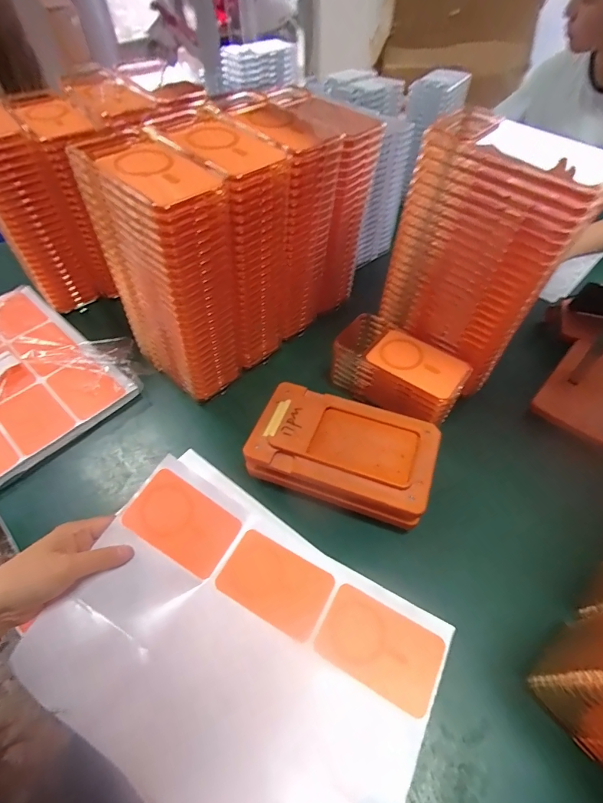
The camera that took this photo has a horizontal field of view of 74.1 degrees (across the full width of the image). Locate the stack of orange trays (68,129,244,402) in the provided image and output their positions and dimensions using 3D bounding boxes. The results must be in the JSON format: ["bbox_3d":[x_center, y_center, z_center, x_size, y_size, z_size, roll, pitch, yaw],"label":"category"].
[{"bbox_3d":[-0.150,-0.147,0.488,0.090,0.270,0.180,-35,59,-22],"label":"stack of orange trays"}]

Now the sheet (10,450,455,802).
[{"bbox_3d":[-0.056,0.233,0.370,0.333,0.087,0.248,27,58,21],"label":"sheet"}]

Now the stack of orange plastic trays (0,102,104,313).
[{"bbox_3d":[-0.406,-0.291,0.606,0.096,0.268,0.158,-28,56,-18],"label":"stack of orange plastic trays"}]

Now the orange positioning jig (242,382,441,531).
[{"bbox_3d":[0.046,0.064,0.460,0.203,0.070,0.121,14,55,13],"label":"orange positioning jig"}]

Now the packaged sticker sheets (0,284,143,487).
[{"bbox_3d":[-0.434,-0.039,0.579,0.336,0.030,0.284,37,62,26],"label":"packaged sticker sheets"}]

